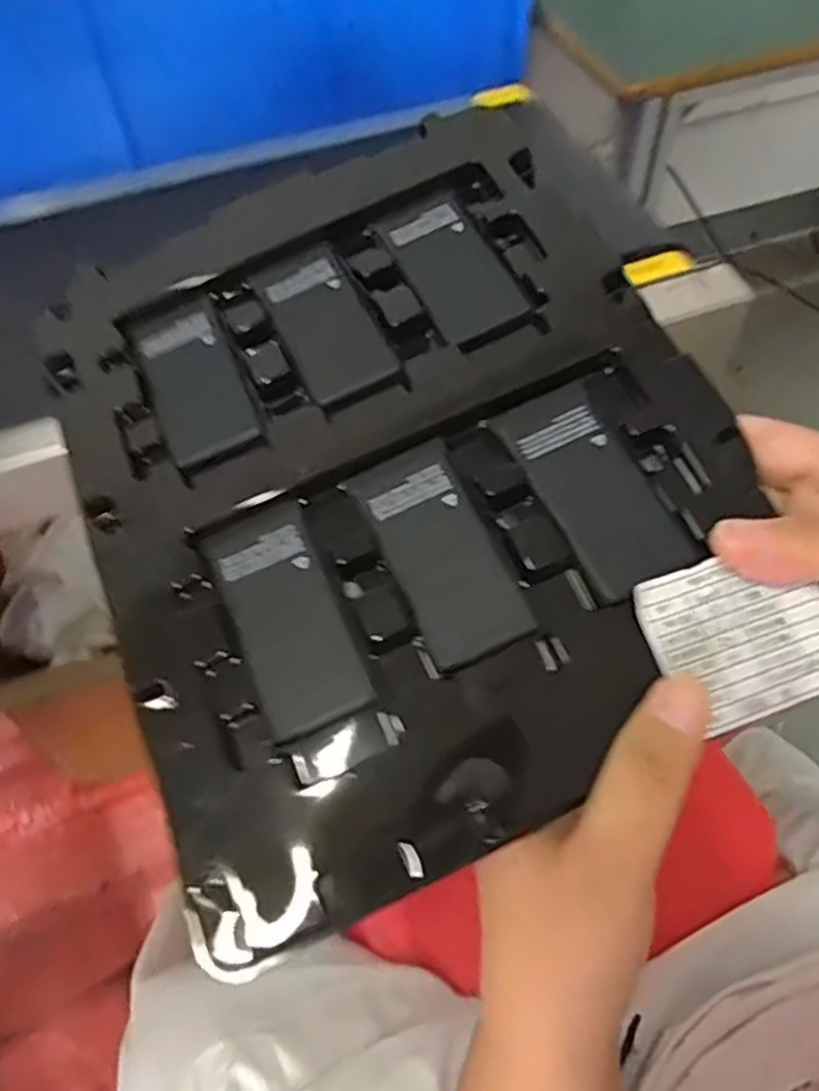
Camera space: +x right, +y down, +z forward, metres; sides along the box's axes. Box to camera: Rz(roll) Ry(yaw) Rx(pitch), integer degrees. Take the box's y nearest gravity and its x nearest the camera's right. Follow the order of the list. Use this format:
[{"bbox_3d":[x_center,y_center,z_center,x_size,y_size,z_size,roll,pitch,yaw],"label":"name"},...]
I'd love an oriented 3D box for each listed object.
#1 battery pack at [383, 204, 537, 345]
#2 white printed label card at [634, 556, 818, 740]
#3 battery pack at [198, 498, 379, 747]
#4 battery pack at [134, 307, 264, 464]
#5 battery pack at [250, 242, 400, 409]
[{"bbox_3d":[0.018,-0.108,0.303,0.034,0.007,0.067,-28,66,-2],"label":"battery pack"},{"bbox_3d":[0.105,0.028,0.240,0.059,0.004,0.049,-17,76,-11],"label":"white printed label card"},{"bbox_3d":[-0.040,0.022,0.250,0.034,0.012,0.074,-23,58,-12],"label":"battery pack"},{"bbox_3d":[-0.082,-0.063,0.294,0.033,0.009,0.071,-21,58,-11],"label":"battery pack"},{"bbox_3d":[-0.034,-0.089,0.301,0.035,0.011,0.074,-23,58,-12],"label":"battery pack"}]

